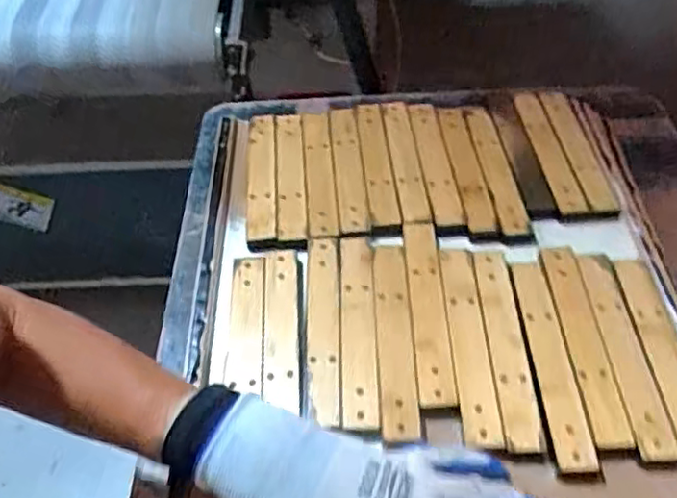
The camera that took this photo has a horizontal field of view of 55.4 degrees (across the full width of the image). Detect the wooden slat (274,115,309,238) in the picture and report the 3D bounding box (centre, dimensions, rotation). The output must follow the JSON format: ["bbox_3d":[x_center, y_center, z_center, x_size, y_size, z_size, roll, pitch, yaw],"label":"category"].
[{"bbox_3d":[-0.048,-0.074,0.641,0.029,0.014,0.178,-6,49,0],"label":"wooden slat"}]

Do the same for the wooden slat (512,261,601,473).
[{"bbox_3d":[0.161,0.080,0.489,0.027,0.006,0.176,-2,49,2],"label":"wooden slat"}]

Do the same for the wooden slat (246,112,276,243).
[{"bbox_3d":[-0.077,-0.075,0.644,0.028,0.015,0.181,-6,49,-1],"label":"wooden slat"}]

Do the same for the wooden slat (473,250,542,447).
[{"bbox_3d":[0.128,0.071,0.500,0.025,0.004,0.175,-2,49,3],"label":"wooden slat"}]

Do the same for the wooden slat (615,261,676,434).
[{"bbox_3d":[0.248,0.080,0.487,0.029,0.007,0.173,-2,49,3],"label":"wooden slat"}]

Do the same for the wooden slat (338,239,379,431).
[{"bbox_3d":[0.014,0.058,0.514,0.029,0.005,0.181,-2,49,3],"label":"wooden slat"}]

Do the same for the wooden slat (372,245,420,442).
[{"bbox_3d":[0.044,0.065,0.510,0.027,0.007,0.180,-2,49,2],"label":"wooden slat"}]

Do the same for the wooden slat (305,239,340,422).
[{"bbox_3d":[-0.014,0.057,0.519,0.027,0.005,0.172,-3,49,2],"label":"wooden slat"}]

